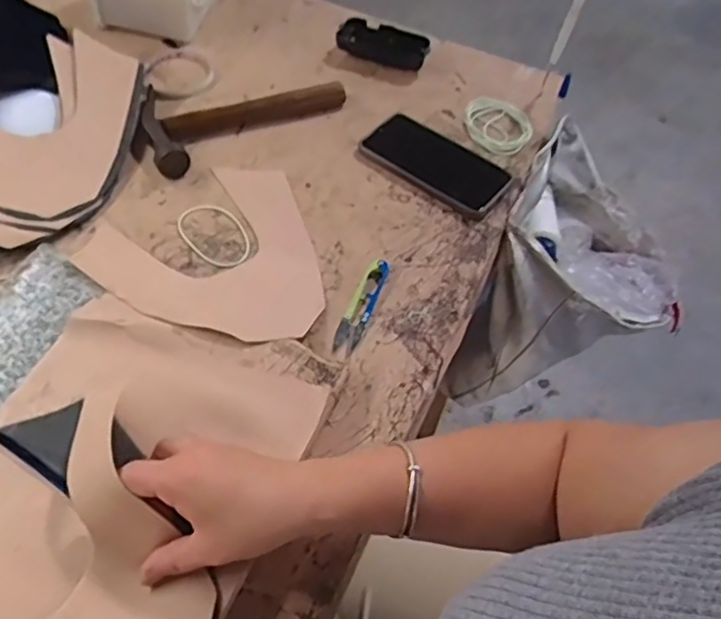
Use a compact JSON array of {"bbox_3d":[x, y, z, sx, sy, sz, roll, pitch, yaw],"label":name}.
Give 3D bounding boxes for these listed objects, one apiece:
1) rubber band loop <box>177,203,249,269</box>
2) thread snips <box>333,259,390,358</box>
[{"bbox_3d":[-0.138,-0.072,0.610,0.055,0.006,0.090,-36,65,-26],"label":"rubber band loop"},{"bbox_3d":[0.003,-0.005,0.567,0.023,0.007,0.100,20,56,9],"label":"thread snips"}]

